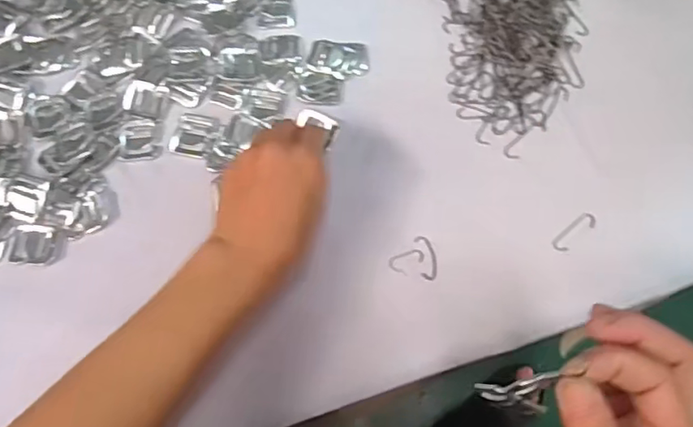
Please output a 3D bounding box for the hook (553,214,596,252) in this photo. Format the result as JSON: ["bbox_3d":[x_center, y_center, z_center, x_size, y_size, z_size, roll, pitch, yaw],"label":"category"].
[{"bbox_3d":[0.170,0.014,0.419,0.040,0.004,0.013,-37,75,-13],"label":"hook"}]

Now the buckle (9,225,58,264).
[{"bbox_3d":[-0.229,0.022,0.411,0.033,0.004,0.029,5,70,1],"label":"buckle"}]

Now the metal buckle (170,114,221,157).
[{"bbox_3d":[-0.118,-0.062,0.442,0.035,0.007,0.034,13,71,4],"label":"metal buckle"}]

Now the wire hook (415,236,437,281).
[{"bbox_3d":[0.059,0.032,0.413,0.013,0.004,0.034,-6,70,-3],"label":"wire hook"}]

